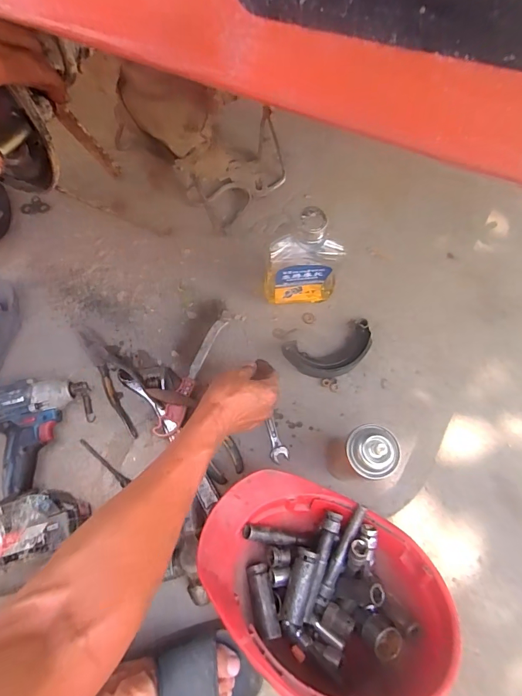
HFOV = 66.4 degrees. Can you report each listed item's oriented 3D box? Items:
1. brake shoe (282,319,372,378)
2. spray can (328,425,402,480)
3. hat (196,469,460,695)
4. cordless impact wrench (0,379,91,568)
[{"bbox_3d":[0.111,0.009,0.636,0.140,0.026,0.071,-19,71,-6],"label":"brake shoe"},{"bbox_3d":[0.119,0.135,0.502,0.057,0.198,0.065,-28,73,-10],"label":"spray can"},{"bbox_3d":[0.065,0.261,0.451,0.276,0.141,0.190,26,73,9],"label":"hat"},{"bbox_3d":[-0.309,0.161,0.557,0.140,0.069,0.237,-14,71,-5],"label":"cordless impact wrench"}]

